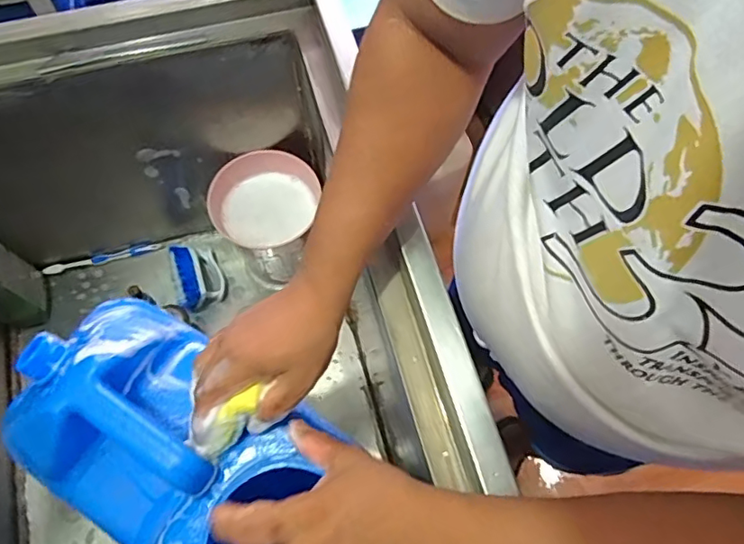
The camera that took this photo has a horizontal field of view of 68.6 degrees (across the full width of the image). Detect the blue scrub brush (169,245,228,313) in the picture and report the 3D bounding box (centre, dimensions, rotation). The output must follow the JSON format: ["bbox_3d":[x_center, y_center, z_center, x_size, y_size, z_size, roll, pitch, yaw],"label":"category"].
[{"bbox_3d":[-0.271,0.003,0.851,0.065,0.054,0.107,-20,69,-9],"label":"blue scrub brush"}]

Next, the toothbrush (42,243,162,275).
[{"bbox_3d":[-0.430,-0.021,0.875,0.176,0.017,0.014,-14,68,-7],"label":"toothbrush"}]

